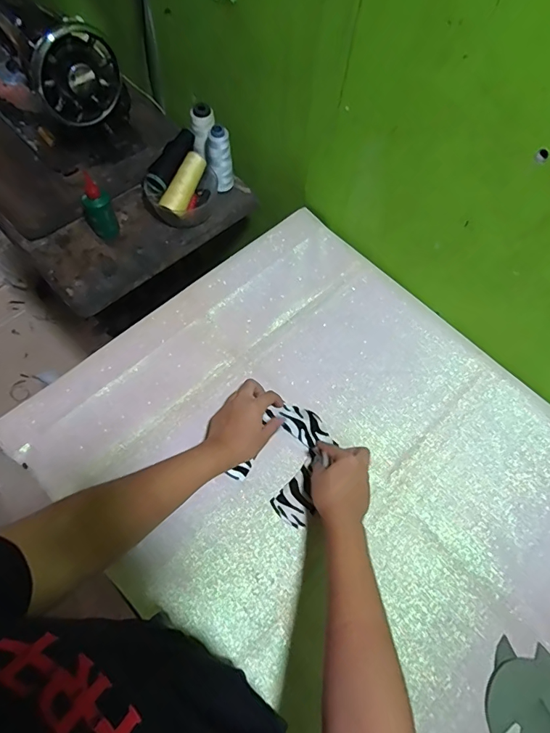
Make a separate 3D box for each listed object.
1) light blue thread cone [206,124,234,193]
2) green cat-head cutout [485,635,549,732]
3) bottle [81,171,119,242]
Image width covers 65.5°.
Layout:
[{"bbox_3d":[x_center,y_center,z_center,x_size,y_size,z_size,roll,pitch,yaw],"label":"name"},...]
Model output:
[{"bbox_3d":[-0.097,-0.356,0.758,0.045,0.122,0.043,-3,64,-4],"label":"light blue thread cone"},{"bbox_3d":[0.290,0.376,0.480,0.094,0.010,0.104,29,66,11],"label":"green cat-head cutout"},{"bbox_3d":[-0.291,-0.259,0.708,0.044,0.113,0.044,1,64,-2],"label":"bottle"}]

